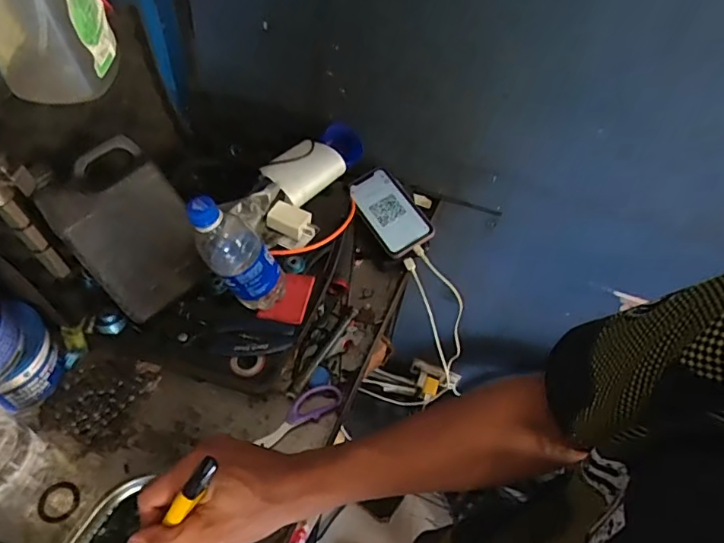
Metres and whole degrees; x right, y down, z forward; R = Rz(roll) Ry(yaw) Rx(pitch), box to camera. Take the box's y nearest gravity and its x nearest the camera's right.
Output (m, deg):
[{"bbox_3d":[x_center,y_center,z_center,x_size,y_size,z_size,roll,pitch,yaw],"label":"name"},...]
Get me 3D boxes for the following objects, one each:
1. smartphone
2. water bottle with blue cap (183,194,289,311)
[{"bbox_3d":[0.042,-0.094,0.784,0.077,0.016,0.158,-31,61,-7],"label":"smartphone"},{"bbox_3d":[-0.144,-0.022,0.594,0.063,0.172,0.063,-5,49,26],"label":"water bottle with blue cap"}]

